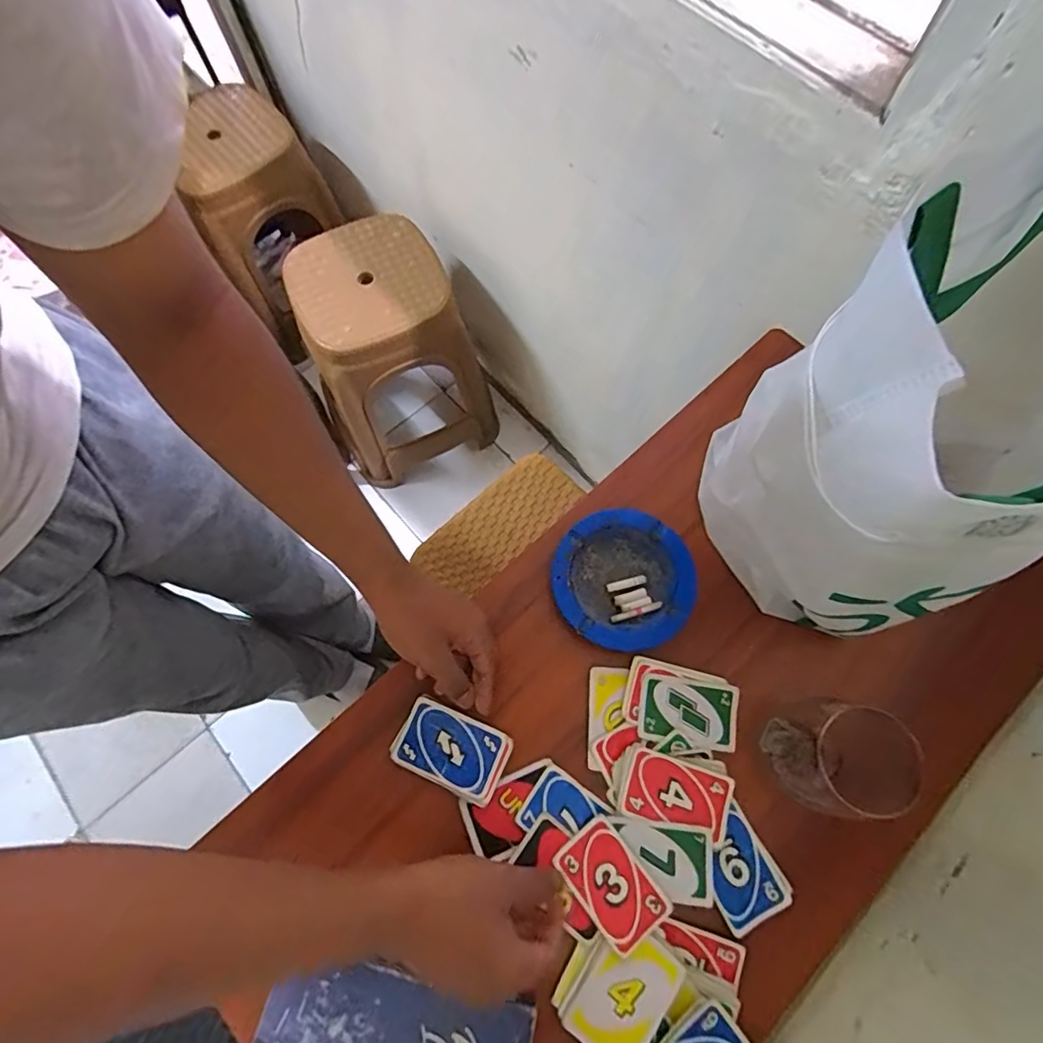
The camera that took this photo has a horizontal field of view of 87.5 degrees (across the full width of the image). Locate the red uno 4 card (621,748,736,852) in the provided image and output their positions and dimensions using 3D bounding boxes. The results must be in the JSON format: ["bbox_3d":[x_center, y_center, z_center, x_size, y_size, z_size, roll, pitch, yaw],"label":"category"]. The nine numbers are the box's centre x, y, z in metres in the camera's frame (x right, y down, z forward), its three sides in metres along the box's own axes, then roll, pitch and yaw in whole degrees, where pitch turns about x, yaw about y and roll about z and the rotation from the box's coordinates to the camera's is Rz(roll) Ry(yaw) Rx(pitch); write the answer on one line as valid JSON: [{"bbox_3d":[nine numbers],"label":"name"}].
[{"bbox_3d":[0.130,0.228,0.453,0.084,0.005,0.055,18,72,11],"label":"red uno 4 card"}]

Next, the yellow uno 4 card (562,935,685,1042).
[{"bbox_3d":[0.076,0.353,0.404,0.059,0.005,0.084,33,75,12],"label":"yellow uno 4 card"}]

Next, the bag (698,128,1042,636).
[{"bbox_3d":[0.282,-0.071,0.397,0.303,0.295,0.184,-43,75,-12],"label":"bag"}]

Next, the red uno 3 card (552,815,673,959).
[{"bbox_3d":[0.072,0.287,0.432,0.055,0.004,0.084,-37,70,-14],"label":"red uno 3 card"}]

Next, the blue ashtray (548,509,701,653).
[{"bbox_3d":[0.095,0.055,0.512,0.128,0.028,0.124,-1,71,2],"label":"blue ashtray"}]

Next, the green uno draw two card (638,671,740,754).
[{"bbox_3d":[0.147,0.167,0.478,0.085,0.004,0.055,11,78,1],"label":"green uno draw two card"}]

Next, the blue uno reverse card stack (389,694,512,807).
[{"bbox_3d":[-0.059,0.195,0.467,0.092,0.015,0.059,24,73,10],"label":"blue uno reverse card stack"}]

